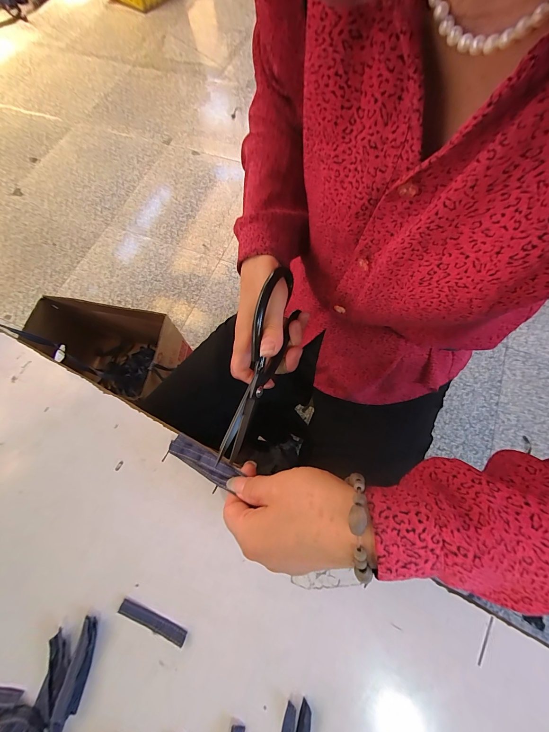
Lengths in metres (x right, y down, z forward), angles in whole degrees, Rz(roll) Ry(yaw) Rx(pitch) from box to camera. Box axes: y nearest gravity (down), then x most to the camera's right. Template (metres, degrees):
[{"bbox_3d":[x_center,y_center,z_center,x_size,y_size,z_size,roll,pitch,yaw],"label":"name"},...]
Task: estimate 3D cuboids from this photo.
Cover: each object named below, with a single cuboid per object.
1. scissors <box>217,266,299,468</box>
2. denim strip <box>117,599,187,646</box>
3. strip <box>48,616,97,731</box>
[{"bbox_3d":[-0.012,-0.001,0.291,0.021,0.072,0.183,16,86,9],"label":"scissors"},{"bbox_3d":[-0.096,0.201,0.235,0.057,0.004,0.011,19,71,10],"label":"denim strip"},{"bbox_3d":[-0.148,0.230,0.224,0.015,0.007,0.069,10,70,7],"label":"strip"}]

